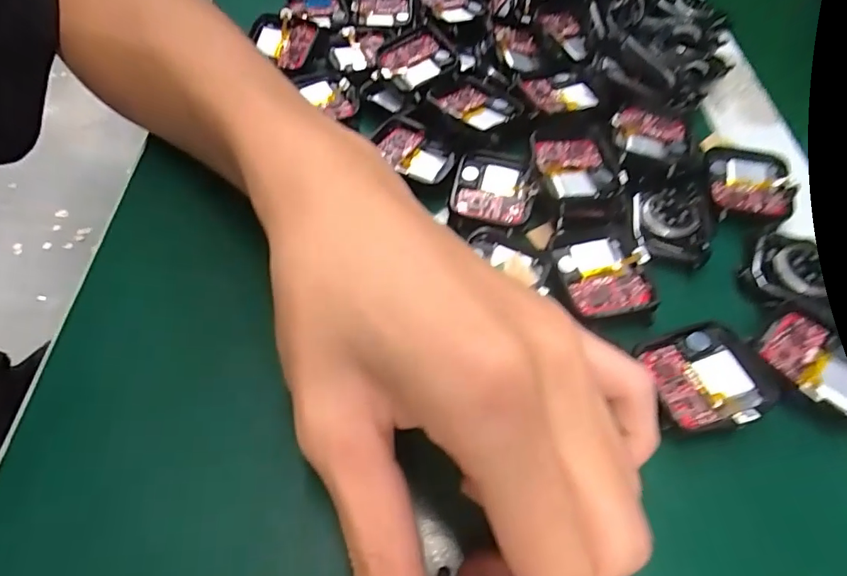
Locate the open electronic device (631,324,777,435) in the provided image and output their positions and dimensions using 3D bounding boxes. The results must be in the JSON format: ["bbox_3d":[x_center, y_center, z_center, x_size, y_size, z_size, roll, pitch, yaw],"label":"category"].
[{"bbox_3d":[0.103,0.031,0.176,0.044,0.008,0.037,-6,57,-7],"label":"open electronic device"}]

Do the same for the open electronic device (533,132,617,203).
[{"bbox_3d":[0.068,-0.056,0.222,0.036,0.006,0.038,-4,57,-6],"label":"open electronic device"}]

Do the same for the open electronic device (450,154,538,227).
[{"bbox_3d":[0.032,-0.046,0.224,0.036,0.009,0.036,12,57,5],"label":"open electronic device"}]

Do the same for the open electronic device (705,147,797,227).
[{"bbox_3d":[0.152,-0.048,0.230,0.035,0.008,0.043,11,57,4],"label":"open electronic device"}]

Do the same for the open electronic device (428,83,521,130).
[{"bbox_3d":[0.026,-0.091,0.244,0.034,0.005,0.037,-35,65,-23],"label":"open electronic device"}]

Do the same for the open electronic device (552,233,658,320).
[{"bbox_3d":[0.073,-0.006,0.201,0.037,0.008,0.039,-3,57,-5],"label":"open electronic device"}]

